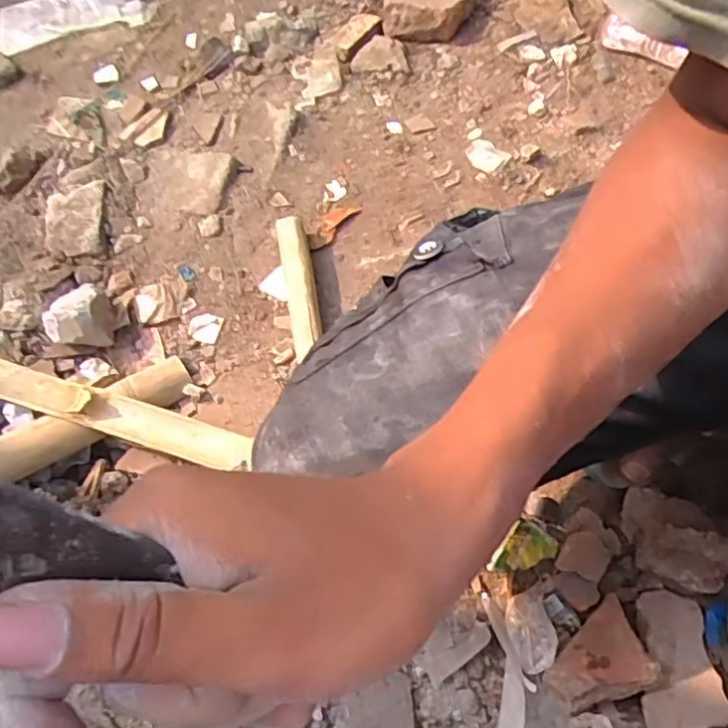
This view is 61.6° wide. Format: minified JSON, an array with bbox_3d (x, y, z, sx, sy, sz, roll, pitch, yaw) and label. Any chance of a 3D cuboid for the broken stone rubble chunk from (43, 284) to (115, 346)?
[{"bbox_3d":[-0.330,-0.059,0.707,0.071,0.048,0.074,-13,65,-3],"label":"broken stone rubble chunk"}]

